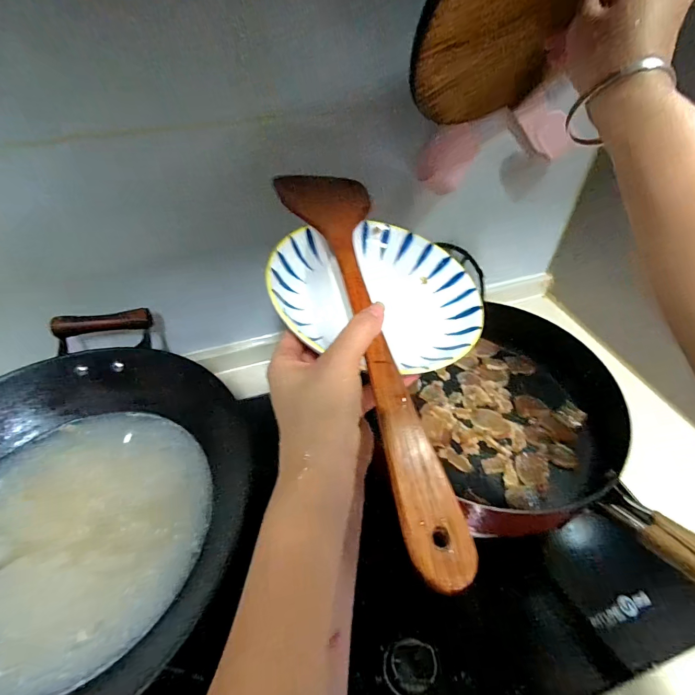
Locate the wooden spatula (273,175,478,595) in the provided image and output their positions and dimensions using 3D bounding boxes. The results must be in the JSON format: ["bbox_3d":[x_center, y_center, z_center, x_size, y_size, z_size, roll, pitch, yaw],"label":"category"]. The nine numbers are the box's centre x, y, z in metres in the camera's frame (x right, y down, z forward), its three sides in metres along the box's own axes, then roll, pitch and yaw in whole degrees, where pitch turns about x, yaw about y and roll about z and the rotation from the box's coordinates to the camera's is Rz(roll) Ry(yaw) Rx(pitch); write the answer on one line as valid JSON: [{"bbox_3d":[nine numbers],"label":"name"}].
[{"bbox_3d":[0.010,-0.029,0.286,0.076,0.015,0.357,-9,54,-9],"label":"wooden spatula"}]

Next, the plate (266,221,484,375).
[{"bbox_3d":[0.027,-0.050,0.338,0.168,0.060,0.147,8,46,7],"label":"plate"}]

